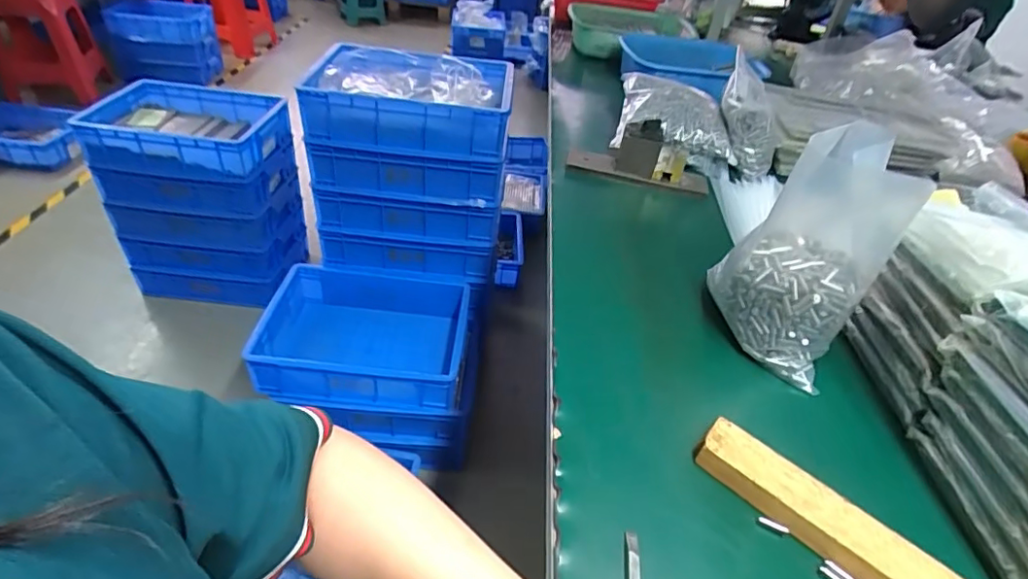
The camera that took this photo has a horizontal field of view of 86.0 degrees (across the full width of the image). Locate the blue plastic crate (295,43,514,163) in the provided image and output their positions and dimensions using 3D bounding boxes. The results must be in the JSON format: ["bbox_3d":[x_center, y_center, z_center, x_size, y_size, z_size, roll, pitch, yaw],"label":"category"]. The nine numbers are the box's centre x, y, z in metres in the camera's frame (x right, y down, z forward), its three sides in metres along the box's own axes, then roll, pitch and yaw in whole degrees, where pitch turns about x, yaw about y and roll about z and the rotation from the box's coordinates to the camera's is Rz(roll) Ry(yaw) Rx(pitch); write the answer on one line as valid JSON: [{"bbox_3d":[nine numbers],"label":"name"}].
[{"bbox_3d":[-0.217,-0.418,1.212,0.411,0.131,0.295,4,39,-3],"label":"blue plastic crate"}]

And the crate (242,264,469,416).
[{"bbox_3d":[-0.319,0.109,1.220,0.410,0.147,0.304,6,39,0],"label":"crate"}]

